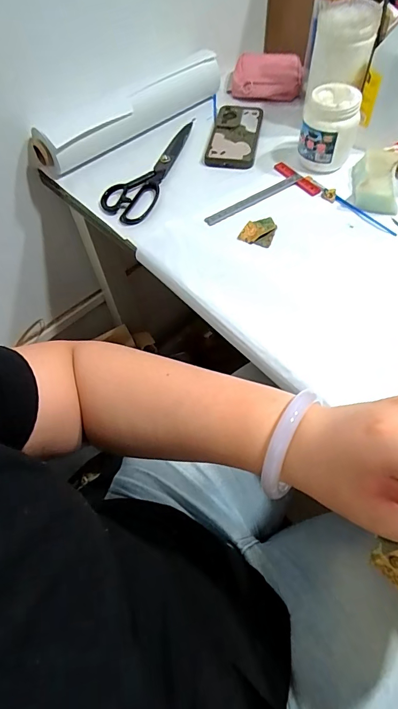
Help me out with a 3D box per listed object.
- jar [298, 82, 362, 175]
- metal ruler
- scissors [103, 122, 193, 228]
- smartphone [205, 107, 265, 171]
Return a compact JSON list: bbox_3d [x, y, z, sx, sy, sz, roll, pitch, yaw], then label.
[{"bbox_3d":[0.190,-0.327,0.557,0.074,0.095,0.074,-2,58,3],"label":"jar"},{"bbox_3d":[0.082,-0.228,0.560,0.164,0.007,0.017,-29,61,-14],"label":"metal ruler"},{"bbox_3d":[-0.081,-0.301,0.607,0.086,0.016,0.249,14,60,12],"label":"scissors"},{"bbox_3d":[0.061,-0.368,0.640,0.077,0.018,0.165,8,59,9],"label":"smartphone"}]

